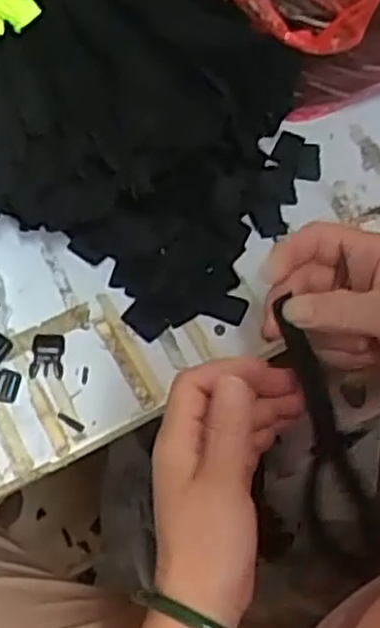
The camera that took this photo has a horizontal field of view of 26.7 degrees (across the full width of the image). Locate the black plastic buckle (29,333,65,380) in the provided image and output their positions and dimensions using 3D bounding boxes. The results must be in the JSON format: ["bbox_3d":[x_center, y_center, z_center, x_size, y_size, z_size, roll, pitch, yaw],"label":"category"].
[{"bbox_3d":[-0.099,0.028,0.553,0.023,0.004,0.033,1,67,1],"label":"black plastic buckle"}]

